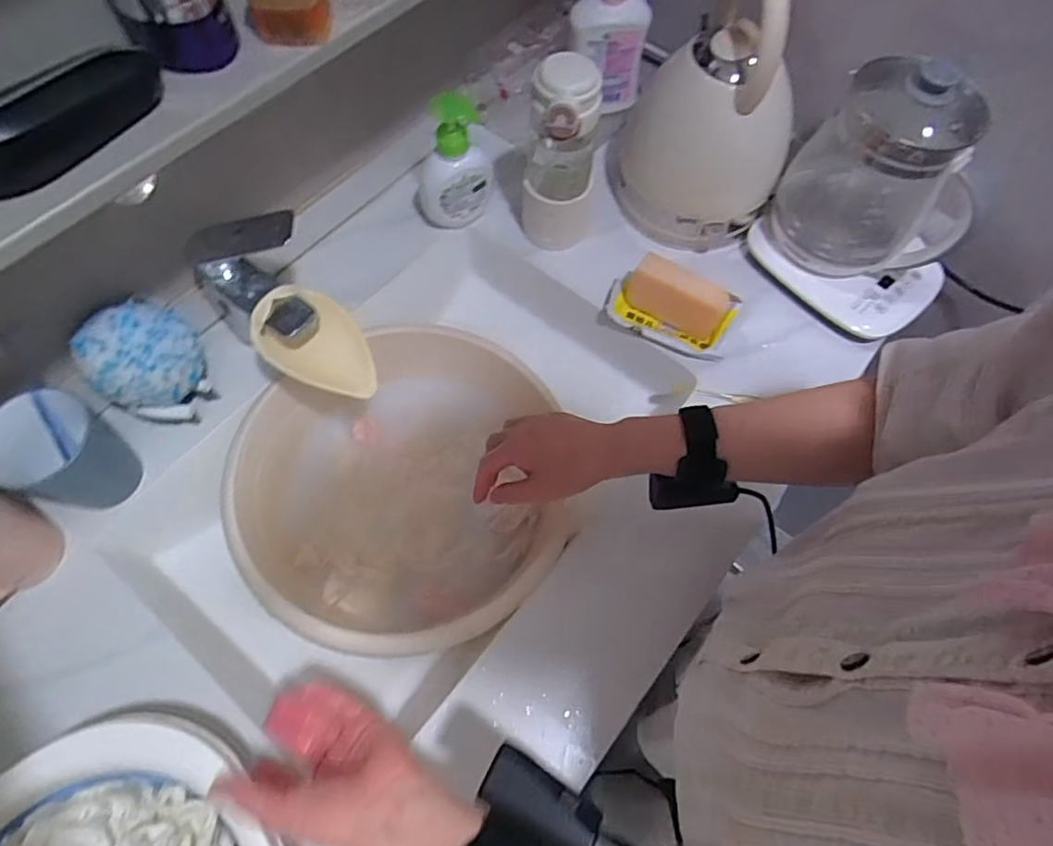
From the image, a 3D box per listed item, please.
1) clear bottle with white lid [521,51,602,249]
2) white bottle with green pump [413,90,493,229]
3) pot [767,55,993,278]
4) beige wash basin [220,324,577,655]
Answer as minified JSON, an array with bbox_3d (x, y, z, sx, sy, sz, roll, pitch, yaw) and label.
[{"bbox_3d":[0.036,-0.277,0.648,0.076,0.211,0.066,8,65,2],"label":"clear bottle with white lid"},{"bbox_3d":[-0.086,-0.293,0.677,0.090,0.159,0.059,-6,66,-4],"label":"white bottle with green pump"},{"bbox_3d":[0.376,-0.254,0.625,0.182,0.192,0.121,41,71,15],"label":"pot"},{"bbox_3d":[-0.133,0.064,0.638,0.321,0.100,0.332,1,65,-1],"label":"beige wash basin"}]

